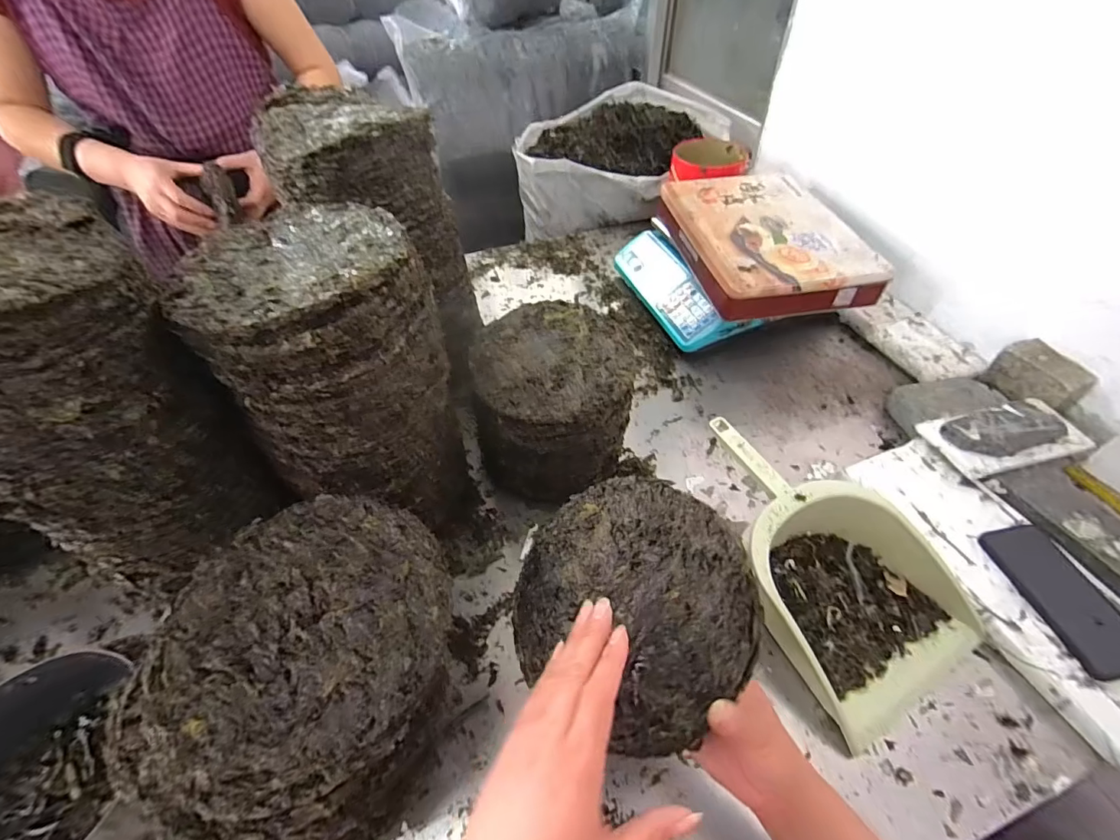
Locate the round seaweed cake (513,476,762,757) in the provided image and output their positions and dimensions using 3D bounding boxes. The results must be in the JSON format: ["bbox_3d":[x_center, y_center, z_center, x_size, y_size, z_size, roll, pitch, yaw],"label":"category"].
[{"bbox_3d":[0.053,0.141,0.386,0.194,0.022,0.181,-15,60,28],"label":"round seaweed cake"}]

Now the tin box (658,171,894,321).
[{"bbox_3d":[0.365,-0.334,0.880,0.284,0.068,0.392,-7,49,-6],"label":"tin box"}]

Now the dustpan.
[{"bbox_3d":[0.305,0.149,0.570,0.228,0.105,0.341,-22,51,-18],"label":"dustpan"}]

